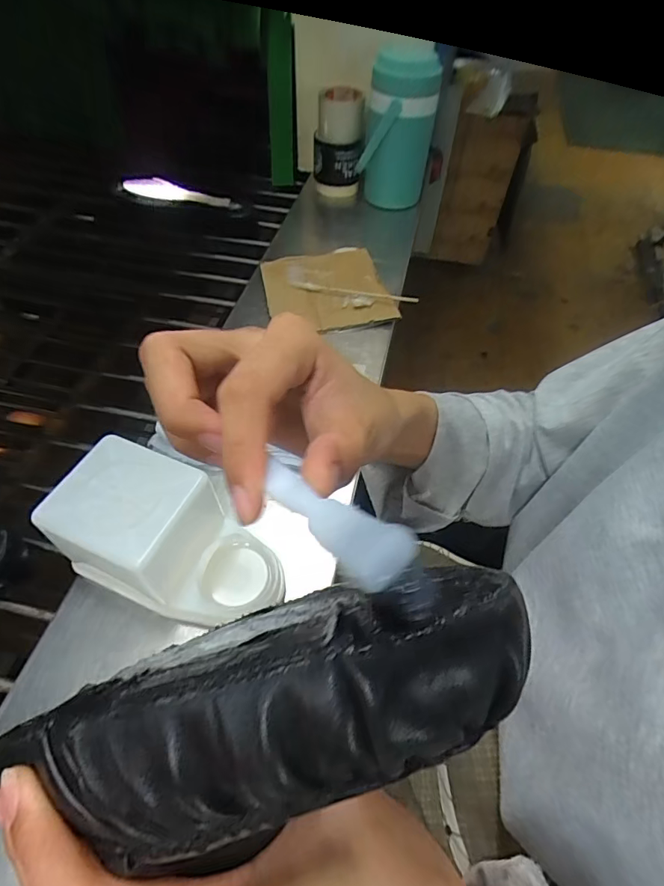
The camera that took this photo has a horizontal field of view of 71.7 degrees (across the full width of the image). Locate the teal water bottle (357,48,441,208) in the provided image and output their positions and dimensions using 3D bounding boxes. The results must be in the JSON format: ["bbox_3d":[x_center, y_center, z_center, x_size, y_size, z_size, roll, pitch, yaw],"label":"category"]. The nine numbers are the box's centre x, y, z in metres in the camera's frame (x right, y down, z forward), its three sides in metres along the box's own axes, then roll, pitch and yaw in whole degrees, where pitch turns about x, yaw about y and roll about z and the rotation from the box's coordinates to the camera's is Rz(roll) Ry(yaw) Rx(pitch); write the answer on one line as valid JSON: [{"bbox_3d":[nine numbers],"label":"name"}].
[{"bbox_3d":[0.115,-0.553,0.826,0.125,0.230,0.099,9,53,5],"label":"teal water bottle"}]

